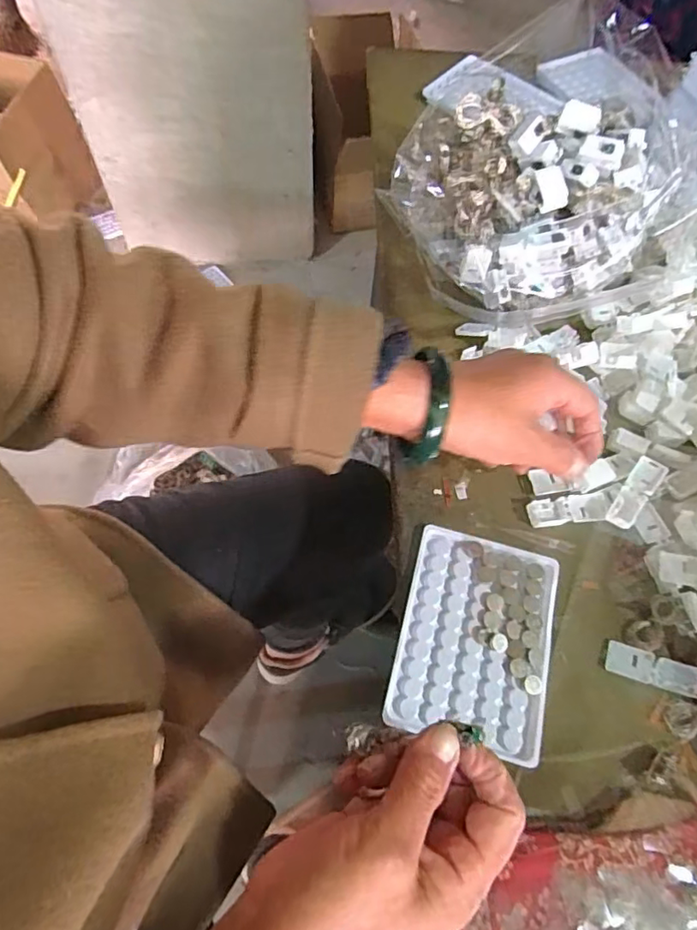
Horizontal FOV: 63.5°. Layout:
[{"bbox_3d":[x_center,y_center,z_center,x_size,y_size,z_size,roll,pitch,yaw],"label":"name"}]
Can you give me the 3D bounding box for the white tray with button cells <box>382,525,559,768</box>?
[{"bbox_3d":[0.082,0.107,0.357,0.093,0.009,0.128,14,64,4],"label":"white tray with button cells"}]

